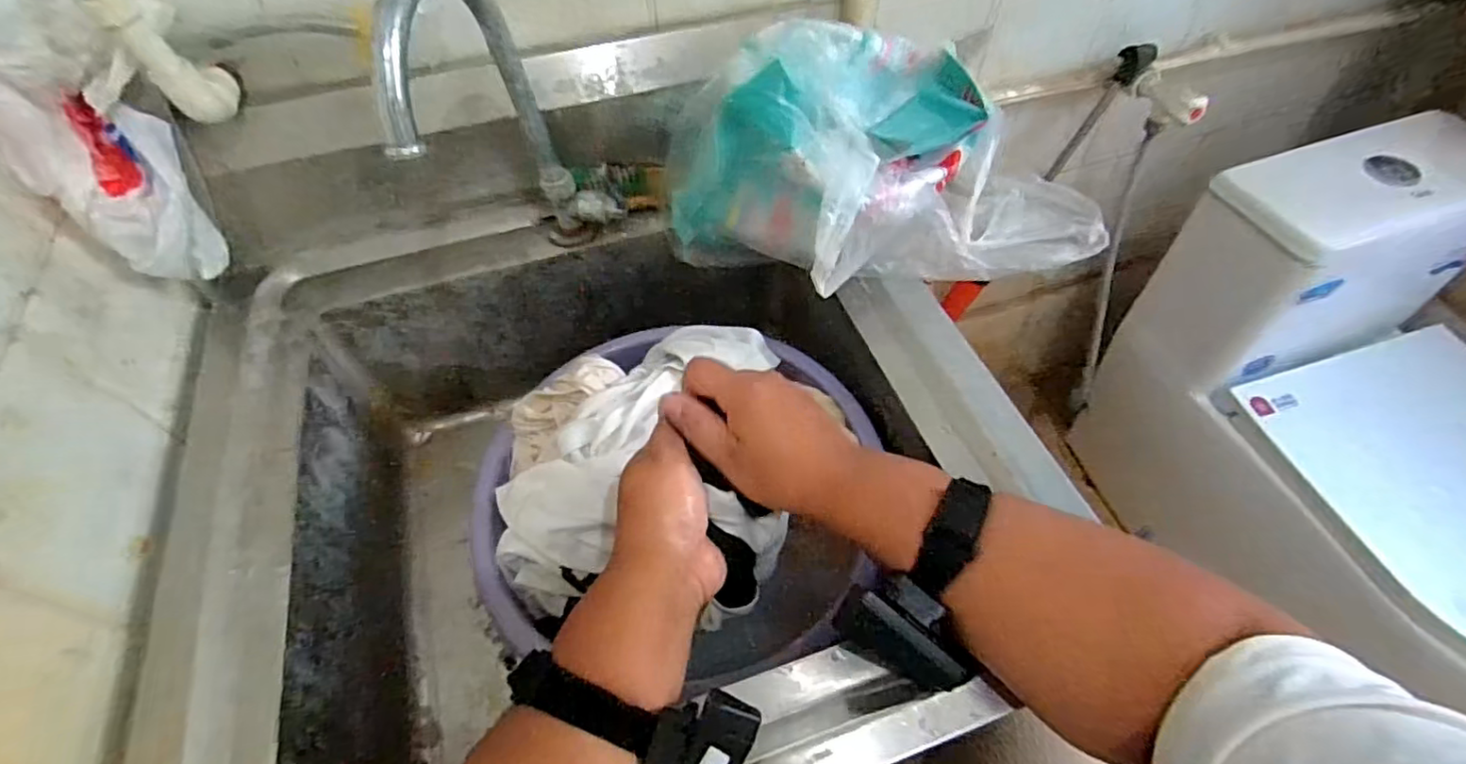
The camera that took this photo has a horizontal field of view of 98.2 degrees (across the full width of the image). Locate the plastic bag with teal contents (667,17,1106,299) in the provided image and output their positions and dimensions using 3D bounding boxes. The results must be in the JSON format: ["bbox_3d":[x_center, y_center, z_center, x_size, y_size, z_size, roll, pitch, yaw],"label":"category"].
[{"bbox_3d":[0.125,-0.179,0.511,0.351,0.174,0.160,-9,55,-5],"label":"plastic bag with teal contents"}]

